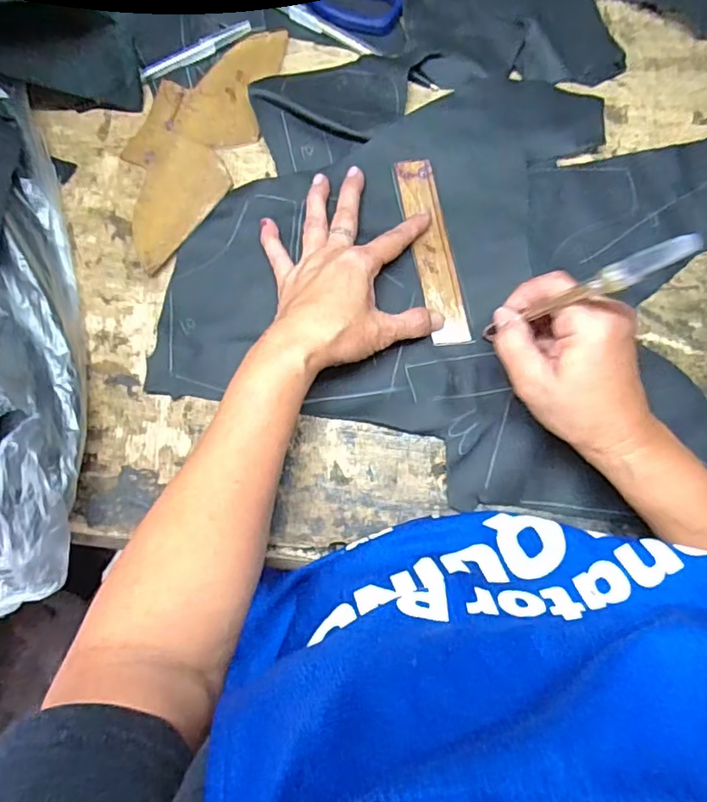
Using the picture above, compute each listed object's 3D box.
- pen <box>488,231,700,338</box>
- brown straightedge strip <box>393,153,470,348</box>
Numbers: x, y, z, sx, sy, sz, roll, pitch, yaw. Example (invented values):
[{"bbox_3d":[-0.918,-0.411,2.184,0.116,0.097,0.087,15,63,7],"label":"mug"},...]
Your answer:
[{"bbox_3d":[0.112,-0.054,0.295,0.012,0.152,0.011,2,82,-19],"label":"pen"},{"bbox_3d":[0.055,-0.105,0.390,0.026,0.004,0.133,-13,83,3],"label":"brown straightedge strip"}]

